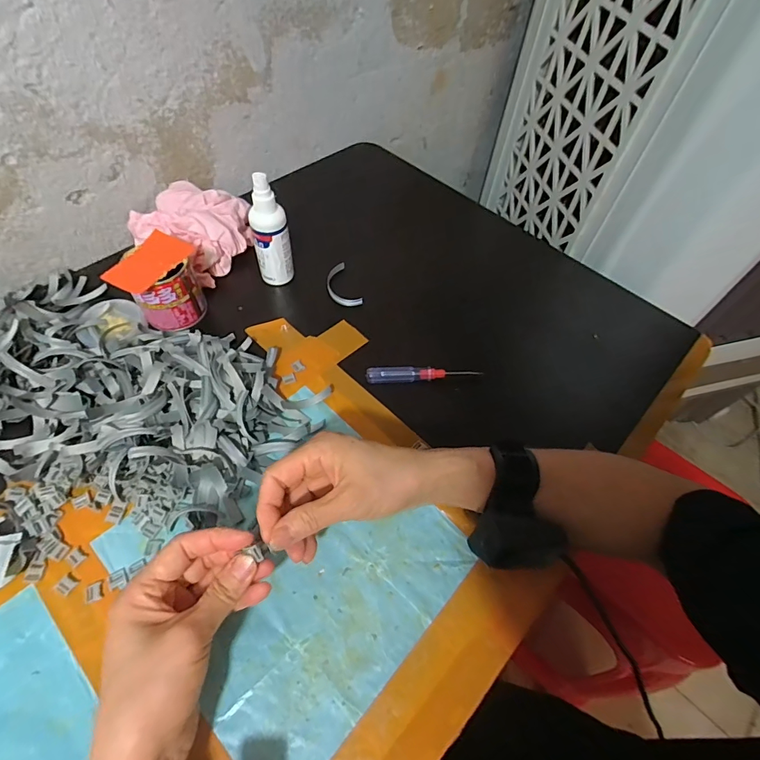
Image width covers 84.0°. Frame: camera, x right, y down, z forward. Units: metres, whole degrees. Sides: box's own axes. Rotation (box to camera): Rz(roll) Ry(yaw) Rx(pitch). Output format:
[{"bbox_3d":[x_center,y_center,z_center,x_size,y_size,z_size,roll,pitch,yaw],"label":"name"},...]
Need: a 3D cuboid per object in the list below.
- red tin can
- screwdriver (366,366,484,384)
[{"bbox_3d":[-0.226,-0.099,0.447,0.062,0.060,0.057,-18,59,-15],"label":"red tin can"},{"bbox_3d":[0.045,-0.006,0.447,0.118,0.017,0.016,-4,57,-7],"label":"screwdriver"}]

